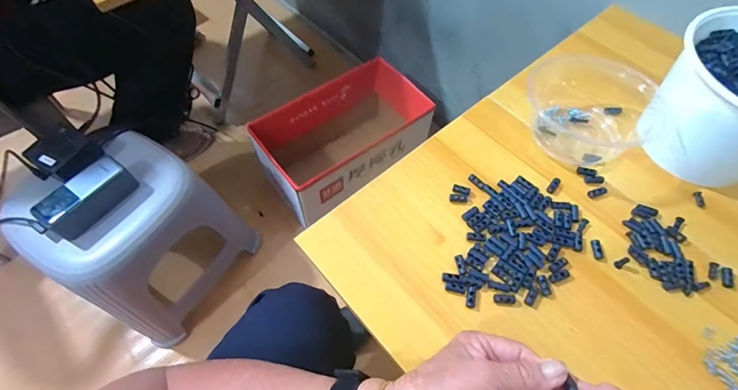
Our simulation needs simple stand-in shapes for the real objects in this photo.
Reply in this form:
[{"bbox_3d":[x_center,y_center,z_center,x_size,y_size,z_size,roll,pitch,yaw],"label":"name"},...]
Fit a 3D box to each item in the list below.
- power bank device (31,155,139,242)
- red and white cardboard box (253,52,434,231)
[{"bbox_3d":[-0.429,0.005,0.570,0.055,0.059,0.129,33,65,16],"label":"power bank device"},{"bbox_3d":[-0.055,-0.122,0.921,0.388,0.216,0.213,-34,67,-19],"label":"red and white cardboard box"}]

